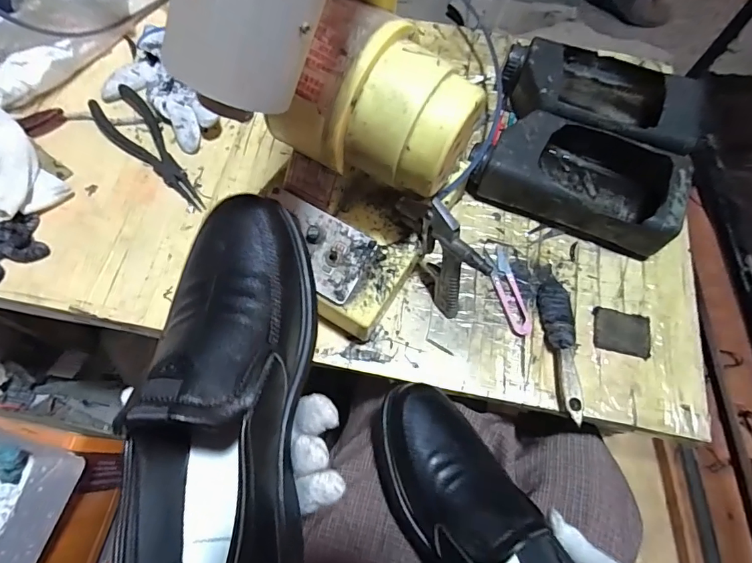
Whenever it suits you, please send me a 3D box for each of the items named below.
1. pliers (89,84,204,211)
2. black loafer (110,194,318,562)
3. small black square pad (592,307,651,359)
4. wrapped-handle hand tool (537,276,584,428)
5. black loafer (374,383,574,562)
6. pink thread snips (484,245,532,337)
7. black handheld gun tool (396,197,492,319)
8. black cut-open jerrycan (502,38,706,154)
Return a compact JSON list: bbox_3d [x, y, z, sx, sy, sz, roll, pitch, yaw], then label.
[{"bbox_3d":[-0.259,-0.149,0.520,0.056,0.012,0.198,-36,74,-15],"label":"pliers"},{"bbox_3d":[-0.085,0.062,0.253,0.083,0.088,0.238,5,72,0],"label":"black loafer"},{"bbox_3d":[0.253,0.052,0.464,0.056,0.010,0.045,11,68,2],"label":"small black square pad"},{"bbox_3d":[0.183,0.062,0.449,0.028,0.021,0.148,2,68,-2],"label":"wrapped-handle hand tool"},{"bbox_3d":[0.080,0.198,0.347,0.095,0.086,0.253,-25,58,-12],"label":"black loafer"},{"bbox_3d":[0.139,0.008,0.480,0.024,0.005,0.101,-8,69,-6],"label":"pink thread snips"},{"bbox_3d":[0.058,-0.029,0.438,0.027,0.103,0.106,-29,72,-13],"label":"black handheld gun tool"},{"bbox_3d":[0.262,-0.220,0.552,0.220,0.073,0.135,19,69,5],"label":"black cut-open jerrycan"}]

